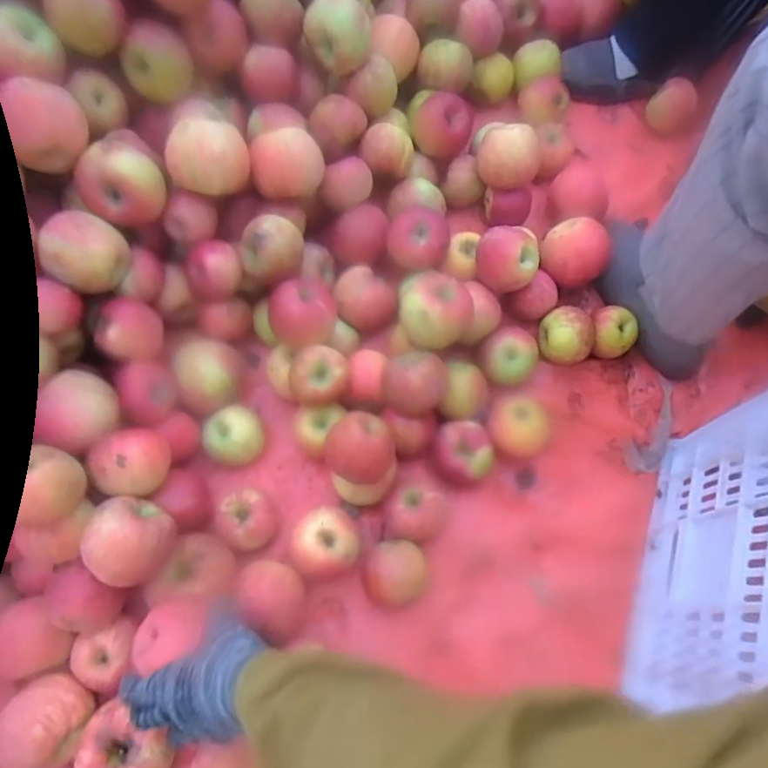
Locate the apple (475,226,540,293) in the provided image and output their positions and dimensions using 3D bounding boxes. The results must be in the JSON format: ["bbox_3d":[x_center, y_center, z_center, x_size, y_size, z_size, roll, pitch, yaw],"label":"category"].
[{"bbox_3d":[0.151,-0.153,0.668,0.073,0.057,0.068,0,73,1],"label":"apple"}]

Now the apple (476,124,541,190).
[{"bbox_3d":[0.160,-0.286,0.687,0.077,0.069,0.069,18,74,7],"label":"apple"}]

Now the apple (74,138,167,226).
[{"bbox_3d":[-0.276,-0.213,0.562,0.082,0.061,0.071,-29,74,-7],"label":"apple"}]

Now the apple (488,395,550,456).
[{"bbox_3d":[0.162,0.051,0.651,0.071,0.051,0.073,0,73,1],"label":"apple"}]

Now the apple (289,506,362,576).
[{"bbox_3d":[-0.065,0.173,0.602,0.070,0.070,0.075,0,73,1],"label":"apple"}]

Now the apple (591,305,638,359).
[{"bbox_3d":[0.292,-0.066,0.693,0.061,0.047,0.055,38,77,12],"label":"apple"}]

